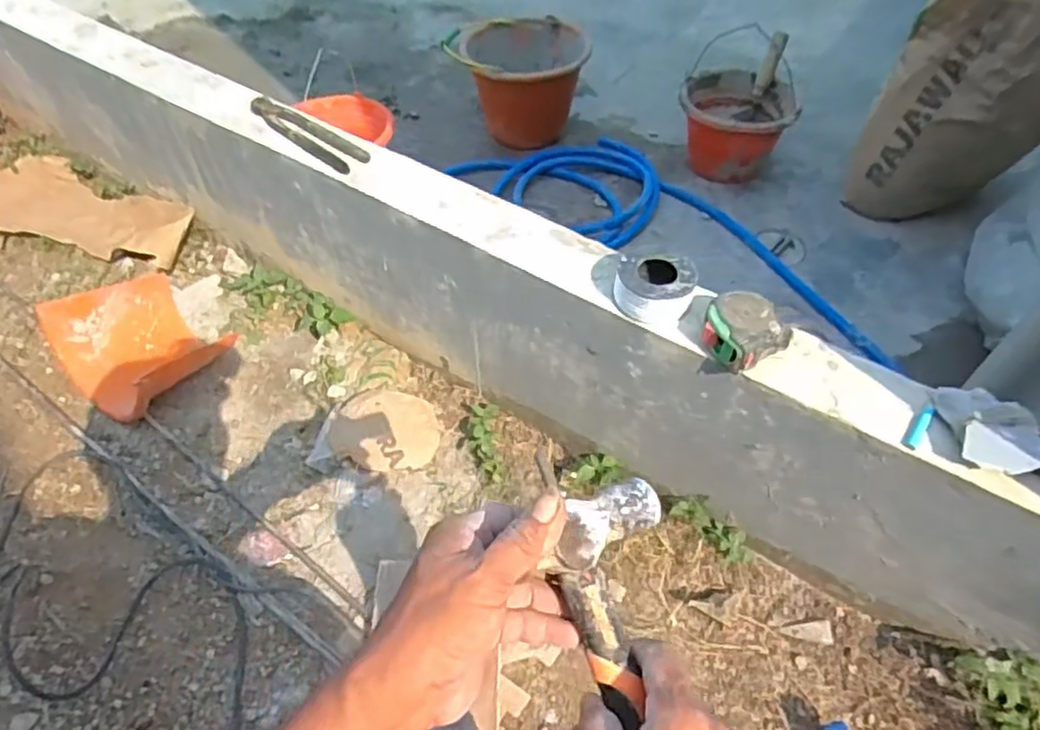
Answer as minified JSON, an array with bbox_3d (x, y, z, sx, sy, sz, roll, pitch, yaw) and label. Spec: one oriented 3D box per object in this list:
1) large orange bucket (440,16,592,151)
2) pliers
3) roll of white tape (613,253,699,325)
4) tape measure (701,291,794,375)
[{"bbox_3d":[-0.001,-0.627,1.535,0.306,0.197,0.255,-37,60,-27],"label":"large orange bucket"},{"bbox_3d":[-0.300,-0.322,0.941,0.210,0.021,0.055,31,57,22],"label":"pliers"},{"bbox_3d":[0.147,-0.087,0.747,0.087,0.046,0.069,12,52,8],"label":"roll of white tape"},{"bbox_3d":[0.230,-0.037,0.702,0.074,0.042,0.079,-24,55,-19],"label":"tape measure"}]

